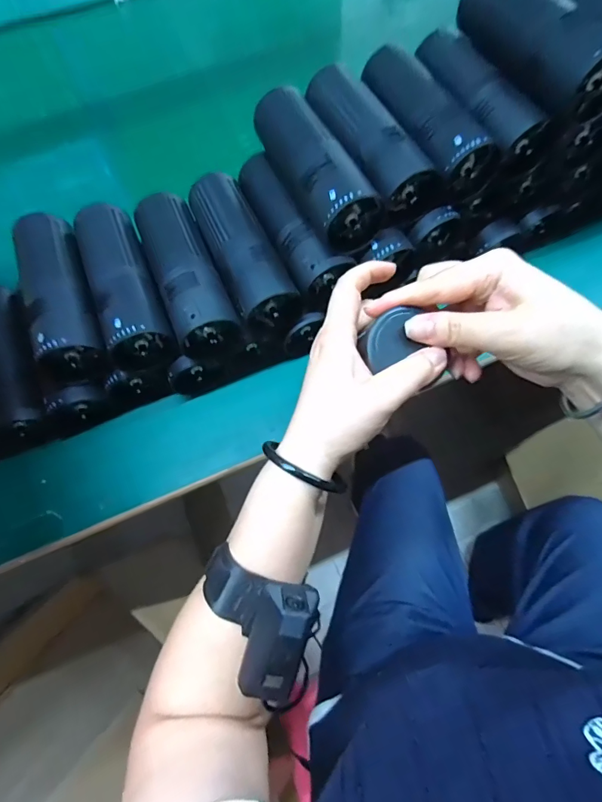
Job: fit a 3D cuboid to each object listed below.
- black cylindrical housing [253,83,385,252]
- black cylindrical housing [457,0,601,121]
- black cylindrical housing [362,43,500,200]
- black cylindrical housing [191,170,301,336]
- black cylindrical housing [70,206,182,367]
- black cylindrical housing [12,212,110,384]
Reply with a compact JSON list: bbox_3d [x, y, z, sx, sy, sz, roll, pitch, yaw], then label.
[{"bbox_3d":[0.006,-0.208,0.368,0.055,0.051,0.165,-26,68,-9],"label":"black cylindrical housing"},{"bbox_3d":[0.191,-0.301,0.345,0.054,0.047,0.163,-22,68,-7],"label":"black cylindrical housing"},{"bbox_3d":[0.107,-0.258,0.386,0.060,0.045,0.166,-26,68,-8],"label":"black cylindrical housing"},{"bbox_3d":[-0.055,-0.141,0.400,0.056,0.053,0.163,-21,68,-7],"label":"black cylindrical housing"},{"bbox_3d":[-0.161,-0.105,0.388,0.055,0.049,0.163,-23,68,-7],"label":"black cylindrical housing"},{"bbox_3d":[-0.223,-0.098,0.390,0.063,0.051,0.170,-22,68,-7],"label":"black cylindrical housing"}]

